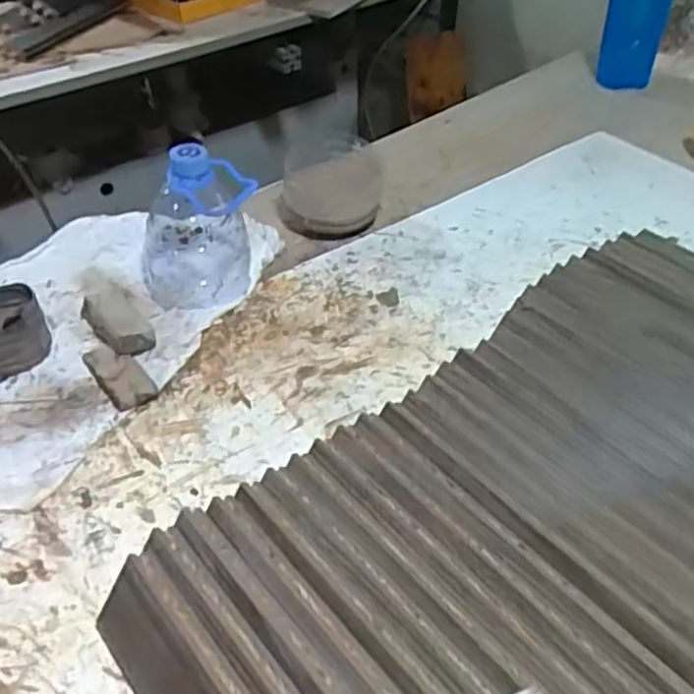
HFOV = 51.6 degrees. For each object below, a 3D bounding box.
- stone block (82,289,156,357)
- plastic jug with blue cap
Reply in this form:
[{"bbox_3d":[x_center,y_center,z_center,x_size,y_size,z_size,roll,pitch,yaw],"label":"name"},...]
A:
[{"bbox_3d":[-0.191,-0.021,0.599,0.041,0.025,0.074,-24,47,-24],"label":"stone block"},{"bbox_3d":[-0.132,-0.109,0.625,0.102,0.129,0.093,-18,45,-18],"label":"plastic jug with blue cap"}]

